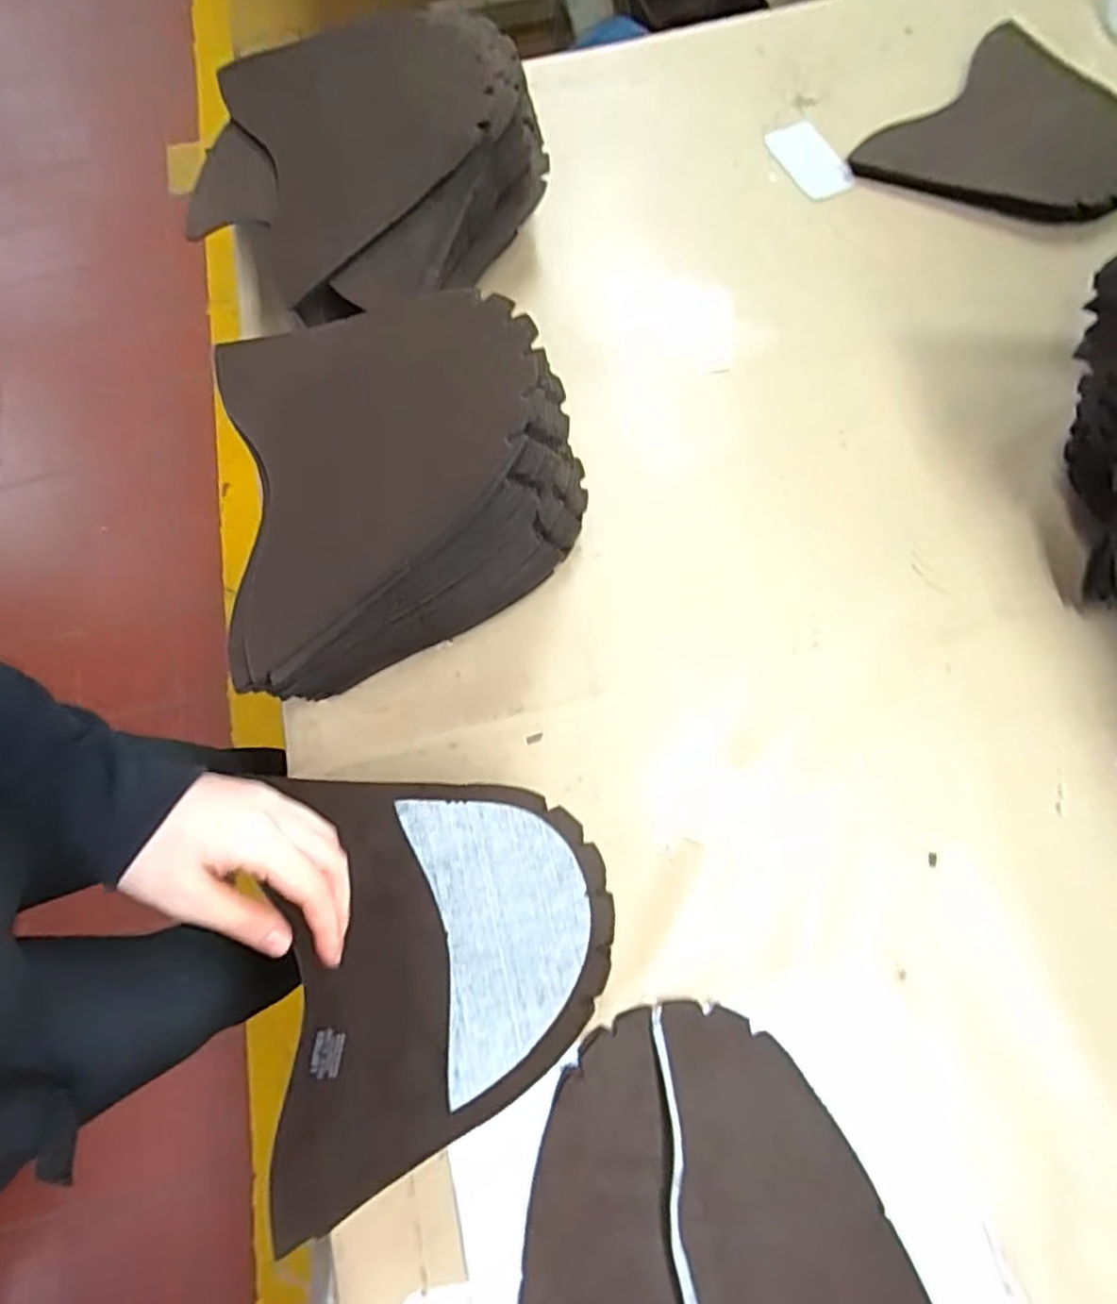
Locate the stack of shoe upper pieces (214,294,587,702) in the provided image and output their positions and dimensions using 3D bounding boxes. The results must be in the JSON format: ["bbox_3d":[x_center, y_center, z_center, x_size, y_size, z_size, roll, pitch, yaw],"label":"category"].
[{"bbox_3d":[-0.104,-0.097,0.498,0.232,0.182,0.270,1,71,4],"label":"stack of shoe upper pieces"}]

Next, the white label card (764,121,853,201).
[{"bbox_3d":[0.247,-0.489,0.699,0.051,0.007,0.094,-29,78,-4],"label":"white label card"}]

